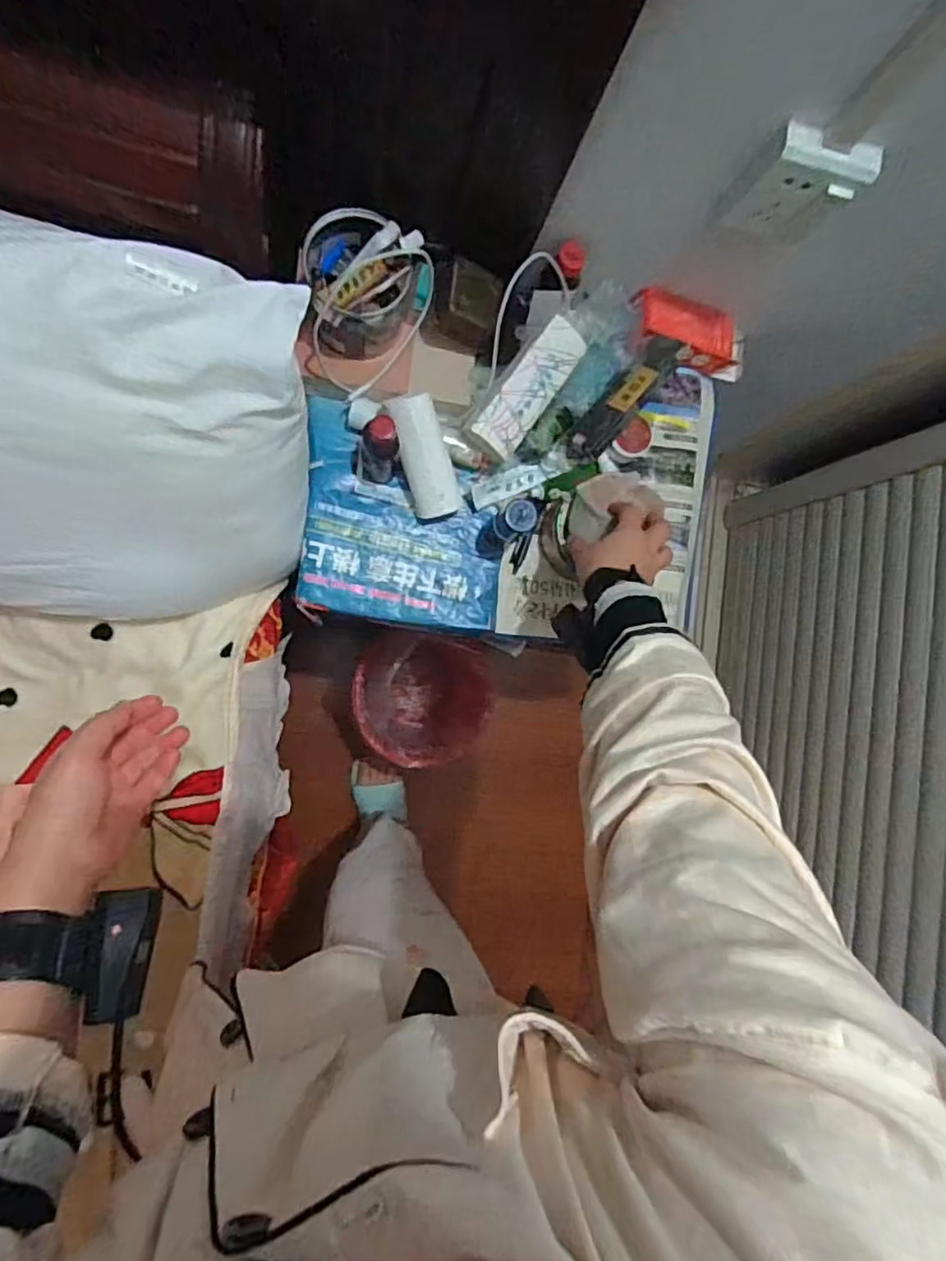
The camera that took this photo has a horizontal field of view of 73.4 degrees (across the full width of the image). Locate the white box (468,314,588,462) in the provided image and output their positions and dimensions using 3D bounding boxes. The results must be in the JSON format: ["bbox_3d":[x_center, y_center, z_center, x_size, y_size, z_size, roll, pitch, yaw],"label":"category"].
[{"bbox_3d":[0.060,-0.258,0.677,0.053,0.028,0.158,36,88,-6],"label":"white box"}]

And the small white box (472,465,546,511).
[{"bbox_3d":[0.039,-0.166,0.729,0.085,0.012,0.027,-24,94,-5],"label":"small white box"}]

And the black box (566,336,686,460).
[{"bbox_3d":[0.167,-0.258,0.708,0.156,0.027,0.046,-48,58,11],"label":"black box"}]

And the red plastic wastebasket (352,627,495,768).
[{"bbox_3d":[-0.092,0.113,1.168,0.243,0.248,0.215,10,91,-6],"label":"red plastic wastebasket"}]

